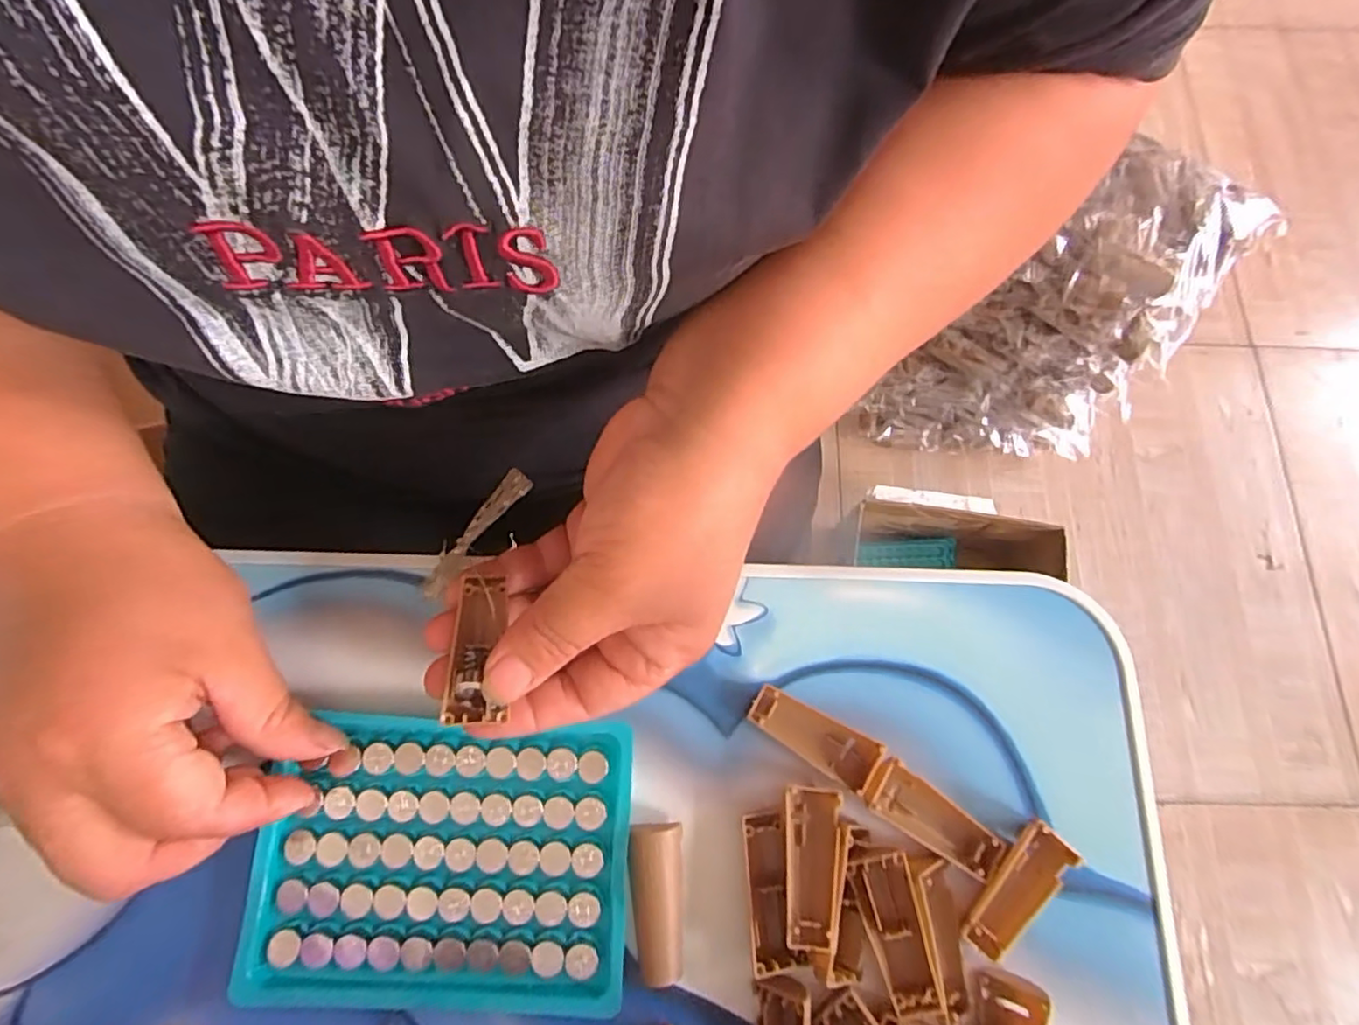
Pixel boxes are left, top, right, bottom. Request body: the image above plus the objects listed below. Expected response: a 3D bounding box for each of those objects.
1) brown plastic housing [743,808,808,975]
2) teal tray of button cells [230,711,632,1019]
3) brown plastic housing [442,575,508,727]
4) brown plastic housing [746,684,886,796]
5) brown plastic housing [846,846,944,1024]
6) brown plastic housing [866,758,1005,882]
[{"bbox_3d":[0.033,0.136,0.225,0.018,0.012,0.049,-2,75,-2],"label":"brown plastic housing"},{"bbox_3d":[-0.084,0.127,0.226,0.129,0.013,0.097,2,75,-1],"label":"teal tray of button cells"},{"bbox_3d":[-0.068,0.046,0.210,0.018,0.006,0.048,1,68,-1],"label":"brown plastic housing"},{"bbox_3d":[0.051,0.086,0.238,0.050,0.009,0.019,28,76,6],"label":"brown plastic housing"},{"bbox_3d":[0.076,0.147,0.218,0.020,0.011,0.050,-15,76,-5],"label":"brown plastic housing"},{"bbox_3d":[0.094,0.115,0.231,0.050,0.008,0.020,37,78,8],"label":"brown plastic housing"}]

